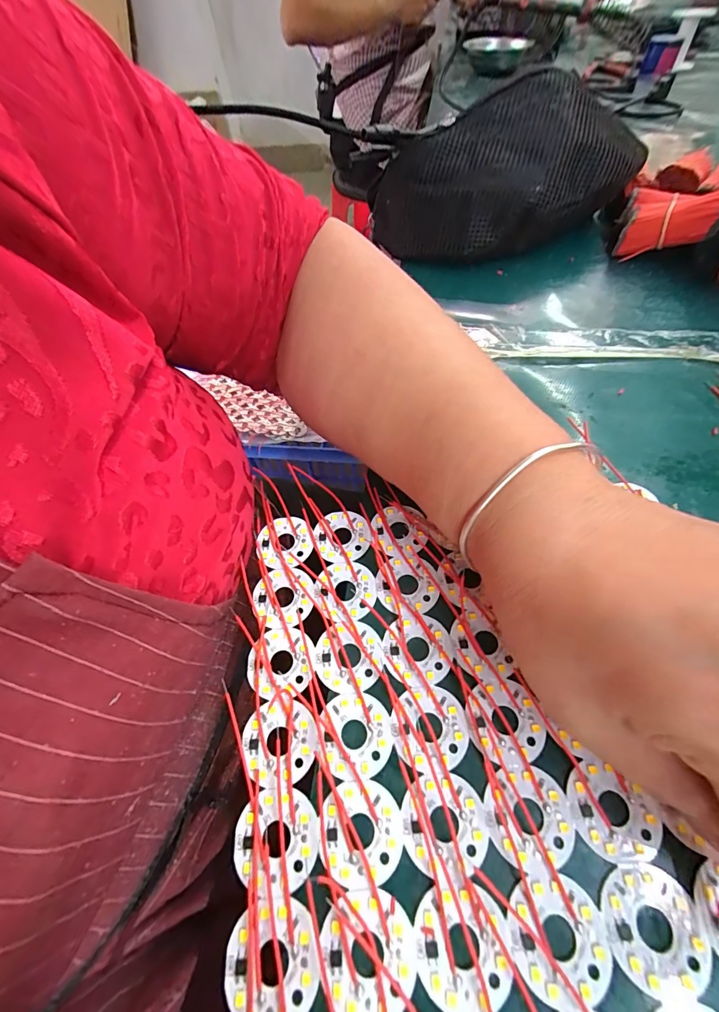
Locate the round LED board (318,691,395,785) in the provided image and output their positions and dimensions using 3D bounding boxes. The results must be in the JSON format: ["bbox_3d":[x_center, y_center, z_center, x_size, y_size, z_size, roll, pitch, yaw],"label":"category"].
[{"bbox_3d":[-0.002,0.093,0.159,0.029,0.004,0.031,-2,57,3],"label":"round LED board"}]

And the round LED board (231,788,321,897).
[{"bbox_3d":[-0.031,0.122,0.143,0.031,0.004,0.029,-2,57,3],"label":"round LED board"}]

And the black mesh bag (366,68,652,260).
[{"bbox_3d":[0.118,-0.284,0.340,0.196,0.091,0.113,-17,58,-7],"label":"black mesh bag"}]

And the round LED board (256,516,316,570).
[{"bbox_3d":[-0.041,0.019,0.212,0.030,0.004,0.030,-2,57,3],"label":"round LED board"}]

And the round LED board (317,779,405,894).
[{"bbox_3d":[0.000,0.118,0.142,0.030,0.004,0.031,-2,57,3],"label":"round LED board"}]

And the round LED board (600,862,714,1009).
[{"bbox_3d":[0.095,0.135,0.125,0.030,0.004,0.031,-2,57,3],"label":"round LED board"}]

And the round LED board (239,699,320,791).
[{"bbox_3d":[-0.033,0.096,0.160,0.031,0.004,0.031,-2,57,3],"label":"round LED board"}]

